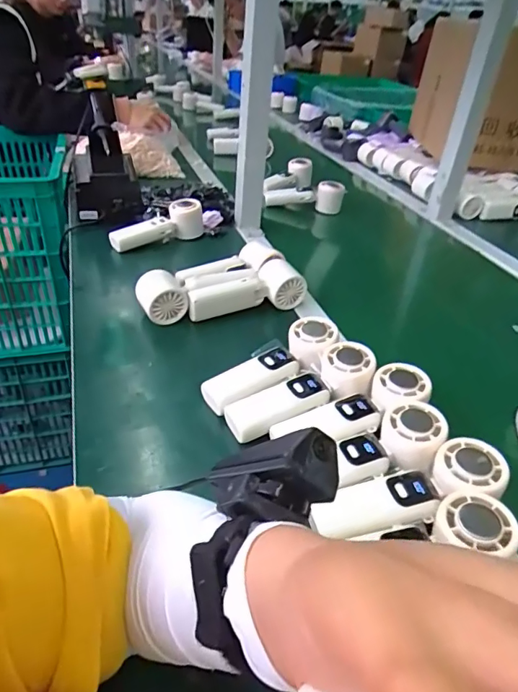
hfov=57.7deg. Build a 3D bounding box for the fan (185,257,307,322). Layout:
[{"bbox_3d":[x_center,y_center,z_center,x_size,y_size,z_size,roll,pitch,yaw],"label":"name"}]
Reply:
[{"bbox_3d":[-0.018,-0.073,0.660,0.169,0.067,0.050,-9,38,-19],"label":"fan"}]

